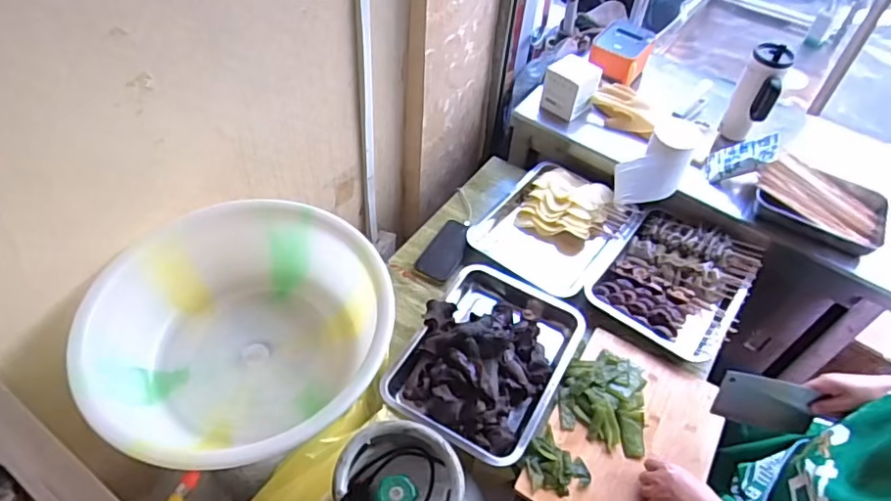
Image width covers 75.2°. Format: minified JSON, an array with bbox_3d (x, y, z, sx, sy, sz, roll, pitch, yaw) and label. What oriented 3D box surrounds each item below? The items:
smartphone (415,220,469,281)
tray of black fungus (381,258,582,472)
[{"bbox_3d":[0.007,-0.004,1.236,0.083,0.014,0.163,25,55,18],"label":"smartphone"},{"bbox_3d":[0.078,0.181,1.045,0.270,0.076,0.372,26,52,17],"label":"tray of black fungus"}]

